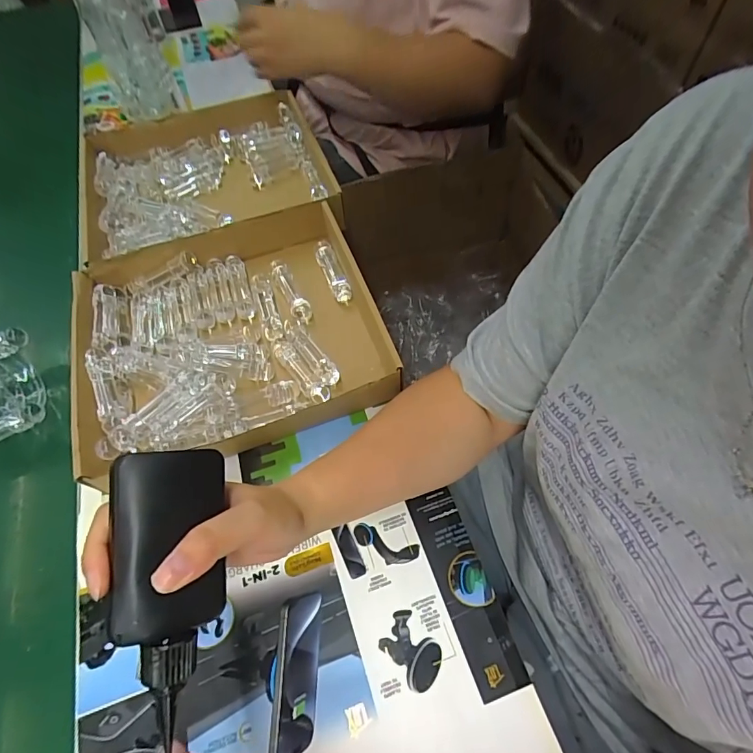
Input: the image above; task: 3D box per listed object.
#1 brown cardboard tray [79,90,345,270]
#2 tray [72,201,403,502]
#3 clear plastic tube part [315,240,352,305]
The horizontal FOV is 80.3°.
[{"bbox_3d":[-0.237,-0.277,0.646,0.323,0.079,0.293,-16,60,-6],"label":"brown cardboard tray"},{"bbox_3d":[-0.160,-0.053,0.495,0.313,0.054,0.280,-18,60,-7],"label":"tray"},{"bbox_3d":[-0.055,-0.132,0.545,0.021,0.021,0.094,-22,61,-9],"label":"clear plastic tube part"}]

